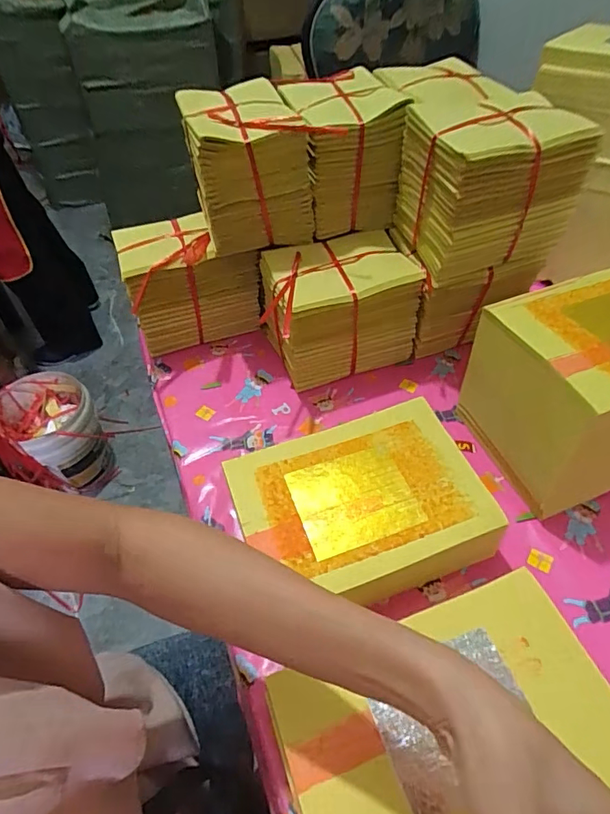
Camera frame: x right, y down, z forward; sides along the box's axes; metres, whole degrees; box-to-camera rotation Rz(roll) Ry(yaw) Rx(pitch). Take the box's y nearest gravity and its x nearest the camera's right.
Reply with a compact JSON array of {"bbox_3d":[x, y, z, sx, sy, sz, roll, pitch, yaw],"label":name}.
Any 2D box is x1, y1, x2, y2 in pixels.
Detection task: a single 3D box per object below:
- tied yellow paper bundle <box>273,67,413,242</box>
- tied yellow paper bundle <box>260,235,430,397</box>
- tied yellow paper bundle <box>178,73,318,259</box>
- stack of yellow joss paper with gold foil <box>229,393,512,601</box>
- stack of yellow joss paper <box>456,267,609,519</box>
[{"bbox_3d":[0.041,-0.317,0.599,0.117,0.135,0.166,-14,51,-10],"label":"tied yellow paper bundle"},{"bbox_3d":[0.040,-0.122,0.610,0.172,0.140,0.121,-16,51,-11],"label":"tied yellow paper bundle"},{"bbox_3d":[-0.068,-0.287,0.572,0.130,0.131,0.155,-9,50,-6],"label":"tied yellow paper bundle"},{"bbox_3d":[0.052,0.100,0.470,0.221,0.061,0.172,-15,51,-11],"label":"stack of yellow joss paper with gold foil"},{"bbox_3d":[0.310,-0.025,0.507,0.234,0.161,0.172,-15,51,-11],"label":"stack of yellow joss paper"}]

